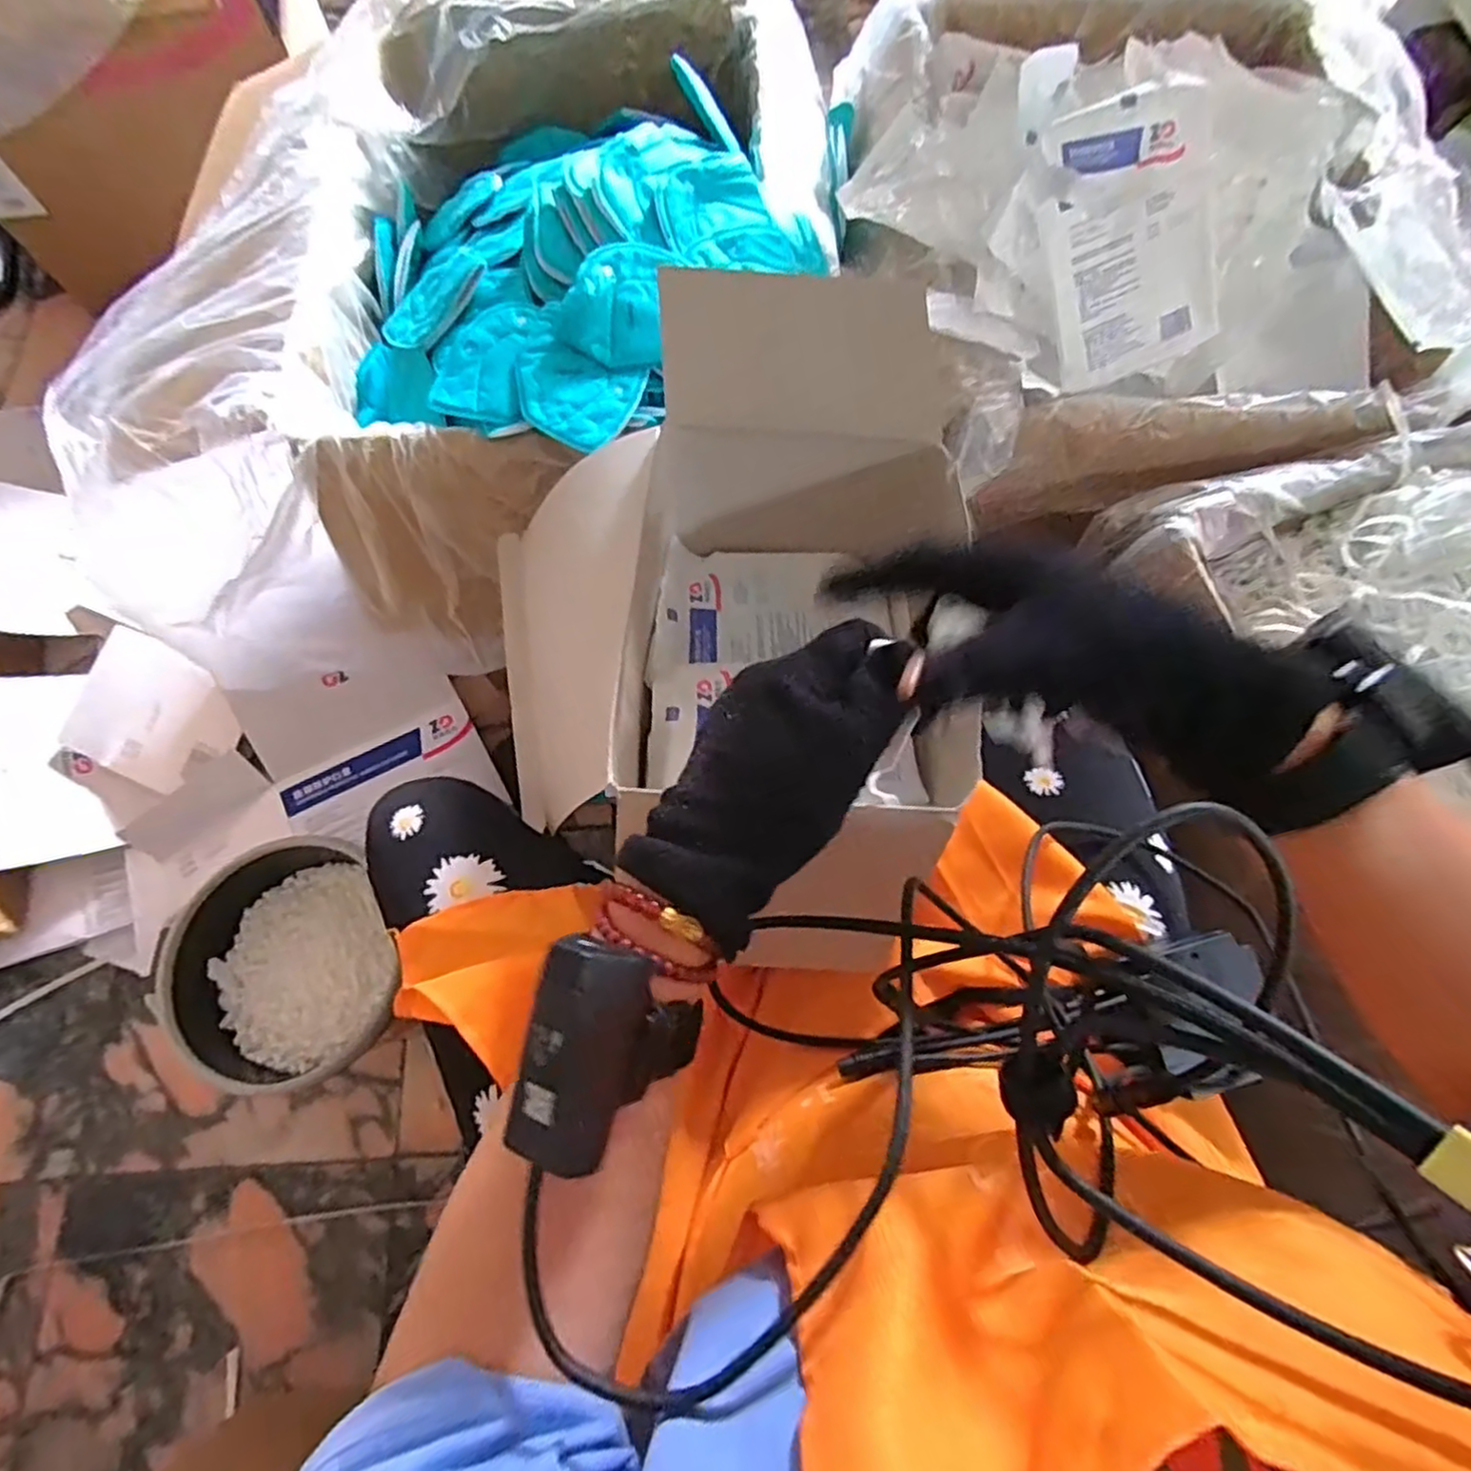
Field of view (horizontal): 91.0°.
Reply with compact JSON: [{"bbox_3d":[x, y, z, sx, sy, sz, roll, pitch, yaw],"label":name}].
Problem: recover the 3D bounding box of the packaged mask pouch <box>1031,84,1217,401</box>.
[{"bbox_3d":[0.309,-0.386,0.567,0.124,0.182,0.020,-16,30,12],"label":"packaged mask pouch"}]

